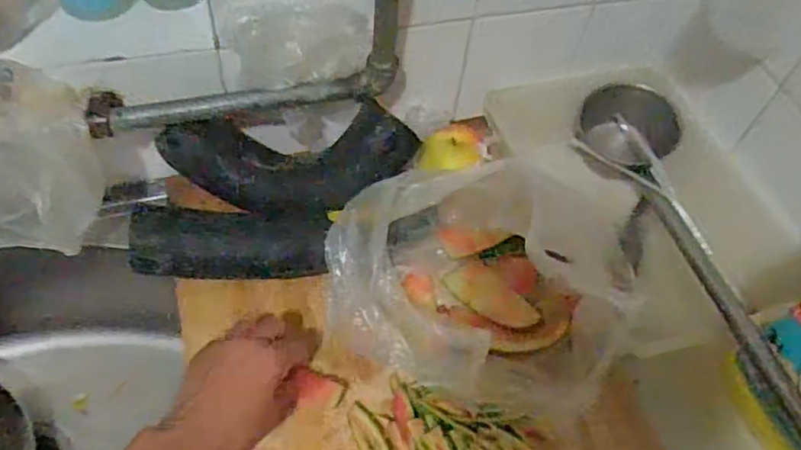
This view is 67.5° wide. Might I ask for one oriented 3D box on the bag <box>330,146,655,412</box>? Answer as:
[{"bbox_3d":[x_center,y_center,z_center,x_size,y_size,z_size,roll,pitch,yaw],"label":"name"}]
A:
[{"bbox_3d":[0.063,0.047,0.518,0.248,0.106,0.173,7,54,-1],"label":"bag"}]

